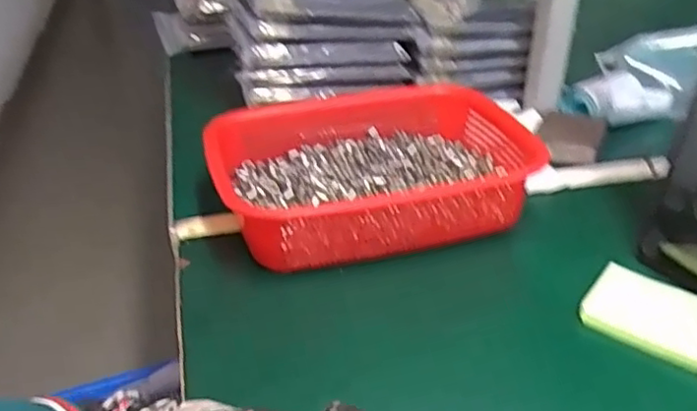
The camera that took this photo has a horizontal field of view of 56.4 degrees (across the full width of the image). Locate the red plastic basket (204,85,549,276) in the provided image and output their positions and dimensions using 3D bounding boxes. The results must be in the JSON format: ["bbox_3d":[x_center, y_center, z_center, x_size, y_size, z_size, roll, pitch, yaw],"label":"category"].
[{"bbox_3d":[0.024,-0.034,0.607,0.280,0.067,0.205,-8,33,-12],"label":"red plastic basket"}]

